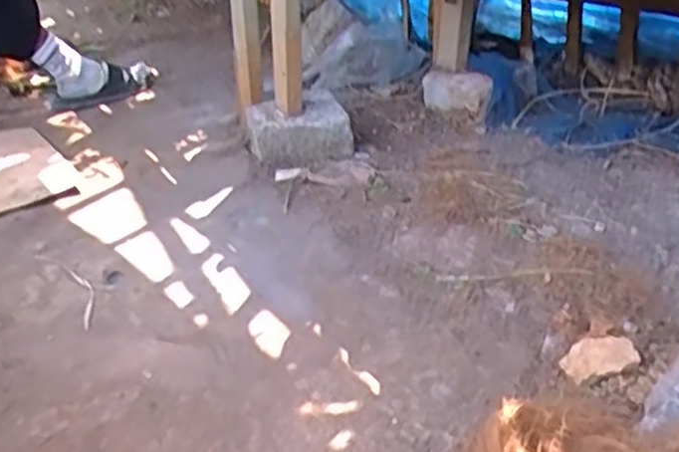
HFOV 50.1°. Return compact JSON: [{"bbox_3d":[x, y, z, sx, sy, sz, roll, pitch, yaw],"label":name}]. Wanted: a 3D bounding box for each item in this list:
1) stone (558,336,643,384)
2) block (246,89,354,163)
[{"bbox_3d":[0.338,0.171,0.952,0.092,0.029,0.056,-12,33,-8],"label":"stone"},{"bbox_3d":[-0.088,-0.211,1.582,0.223,0.108,0.161,-4,32,0],"label":"block"}]

